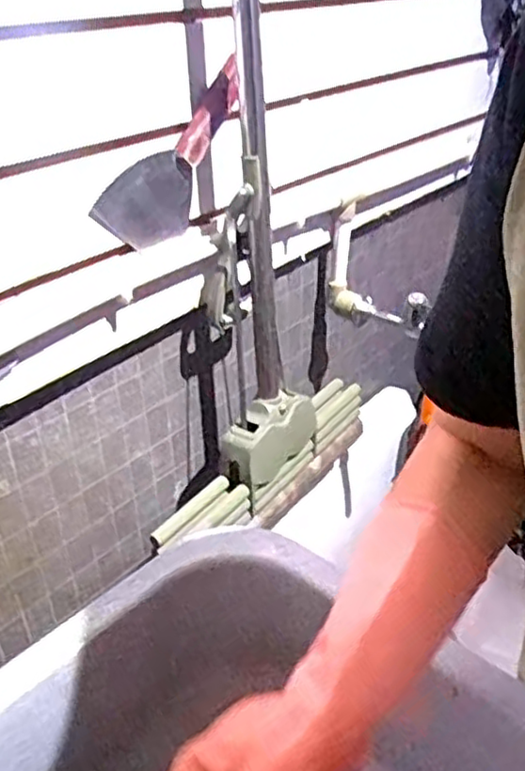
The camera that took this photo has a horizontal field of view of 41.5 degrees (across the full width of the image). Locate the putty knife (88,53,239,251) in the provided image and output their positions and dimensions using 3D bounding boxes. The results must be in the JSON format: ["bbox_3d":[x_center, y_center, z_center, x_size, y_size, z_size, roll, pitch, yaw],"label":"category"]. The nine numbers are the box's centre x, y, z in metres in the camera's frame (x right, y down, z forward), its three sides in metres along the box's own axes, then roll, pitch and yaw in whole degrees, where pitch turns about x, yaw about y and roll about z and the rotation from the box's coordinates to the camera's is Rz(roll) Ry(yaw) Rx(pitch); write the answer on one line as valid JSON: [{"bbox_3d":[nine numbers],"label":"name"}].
[{"bbox_3d":[-0.080,-0.223,0.685,0.026,0.097,0.215,26,76,37],"label":"putty knife"}]

